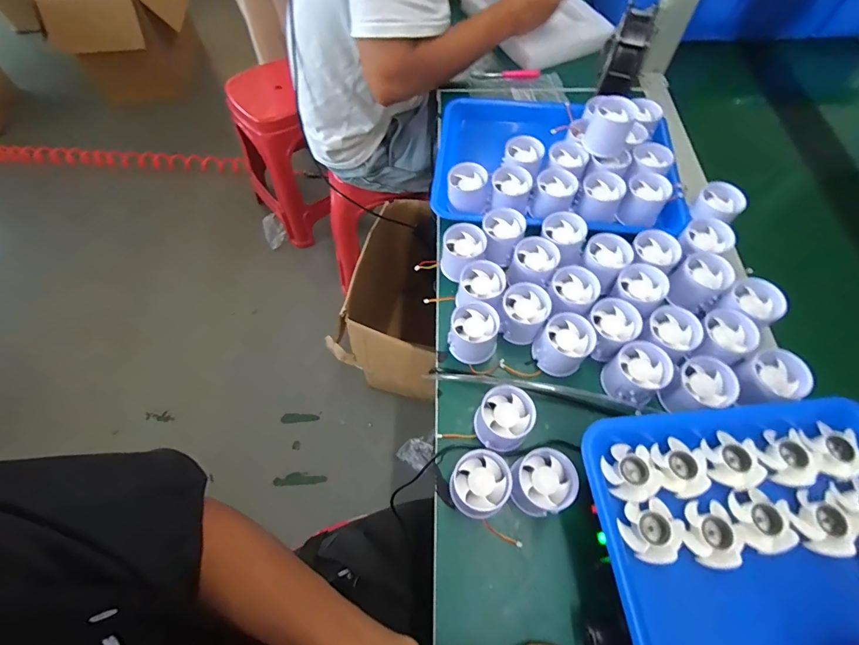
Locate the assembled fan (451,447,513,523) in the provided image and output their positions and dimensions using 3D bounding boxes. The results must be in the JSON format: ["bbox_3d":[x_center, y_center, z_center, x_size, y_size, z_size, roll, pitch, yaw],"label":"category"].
[{"bbox_3d":[0.048,0.153,0.383,0.051,0.045,0.055,0,62,1],"label":"assembled fan"}]

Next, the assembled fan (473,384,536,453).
[{"bbox_3d":[0.076,0.098,0.409,0.052,0.045,0.056,0,62,1],"label":"assembled fan"}]

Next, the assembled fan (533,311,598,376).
[{"bbox_3d":[0.147,0.025,0.443,0.053,0.049,0.057,0,62,1],"label":"assembled fan"}]

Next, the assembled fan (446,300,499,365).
[{"bbox_3d":[0.050,0.012,0.456,0.053,0.046,0.057,0,62,1],"label":"assembled fan"}]

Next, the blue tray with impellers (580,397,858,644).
[{"bbox_3d":[0.271,0.229,0.285,0.263,0.053,0.333,-4,62,-2],"label":"blue tray with impellers"}]

